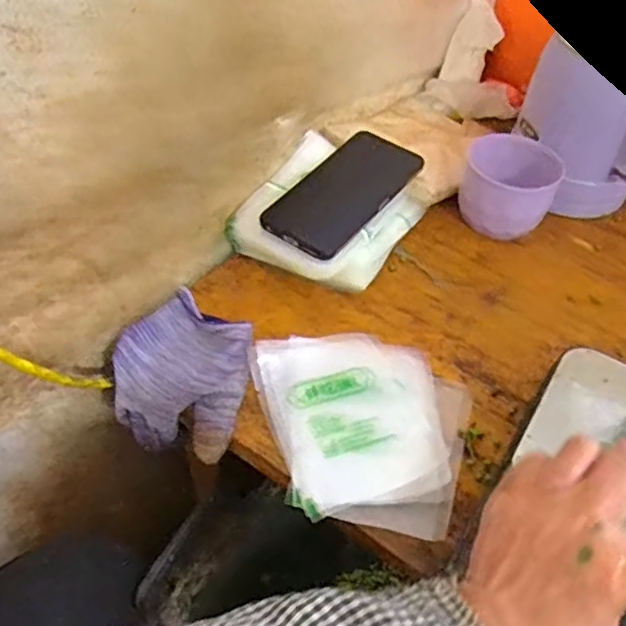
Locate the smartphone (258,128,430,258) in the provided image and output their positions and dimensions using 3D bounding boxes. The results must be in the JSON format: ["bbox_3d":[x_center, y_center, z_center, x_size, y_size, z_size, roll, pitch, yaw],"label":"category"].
[{"bbox_3d":[0.028,-0.111,0.598,0.074,0.008,0.161,34,60,17],"label":"smartphone"}]

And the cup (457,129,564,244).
[{"bbox_3d":[0.195,-0.124,0.658,0.087,0.073,0.074,18,48,12],"label":"cup"}]

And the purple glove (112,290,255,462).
[{"bbox_3d":[-0.094,0.053,0.514,0.119,0.061,0.103,26,50,18],"label":"purple glove"}]

